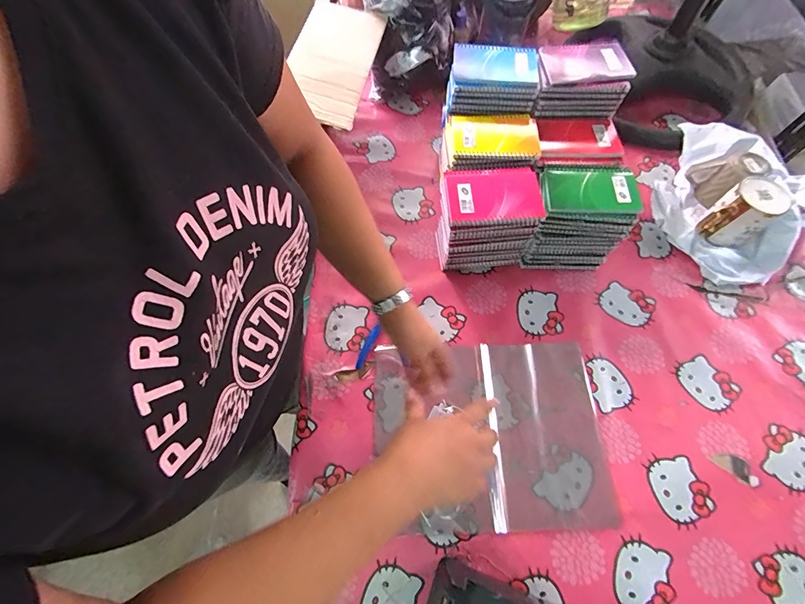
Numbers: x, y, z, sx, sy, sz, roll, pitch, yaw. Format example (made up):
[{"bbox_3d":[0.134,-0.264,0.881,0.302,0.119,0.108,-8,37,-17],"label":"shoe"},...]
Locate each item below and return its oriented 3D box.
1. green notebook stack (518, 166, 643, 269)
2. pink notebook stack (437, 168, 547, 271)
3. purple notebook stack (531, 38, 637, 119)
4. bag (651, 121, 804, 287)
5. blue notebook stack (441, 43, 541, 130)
[{"bbox_3d":[0.277,-0.134,0.628,0.138,0.139,0.103,2,65,2],"label":"green notebook stack"},{"bbox_3d":[0.132,-0.125,0.618,0.136,0.157,0.095,-2,65,0],"label":"pink notebook stack"},{"bbox_3d":[0.287,-0.368,0.626,0.147,0.066,0.113,-2,65,-1],"label":"purple notebook stack"},{"bbox_3d":[0.581,-0.200,0.679,0.281,0.094,0.292,-32,68,-13],"label":"bag"},{"bbox_3d":[0.146,-0.364,0.628,0.142,0.054,0.107,5,65,2],"label":"blue notebook stack"}]

